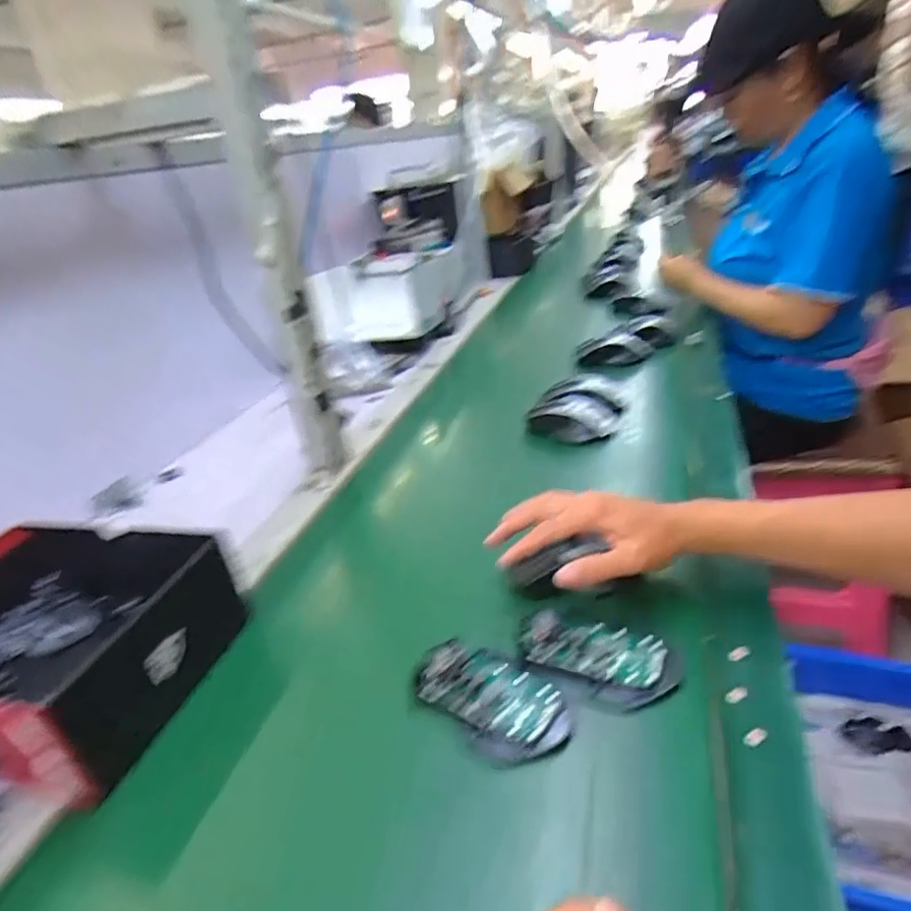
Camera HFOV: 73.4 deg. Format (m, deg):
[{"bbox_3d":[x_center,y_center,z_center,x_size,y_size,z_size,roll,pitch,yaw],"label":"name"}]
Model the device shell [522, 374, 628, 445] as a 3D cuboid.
[{"bbox_3d":[0.161,-0.066,0.812,0.114,0.034,0.141,6,30,25],"label":"device shell"}]

